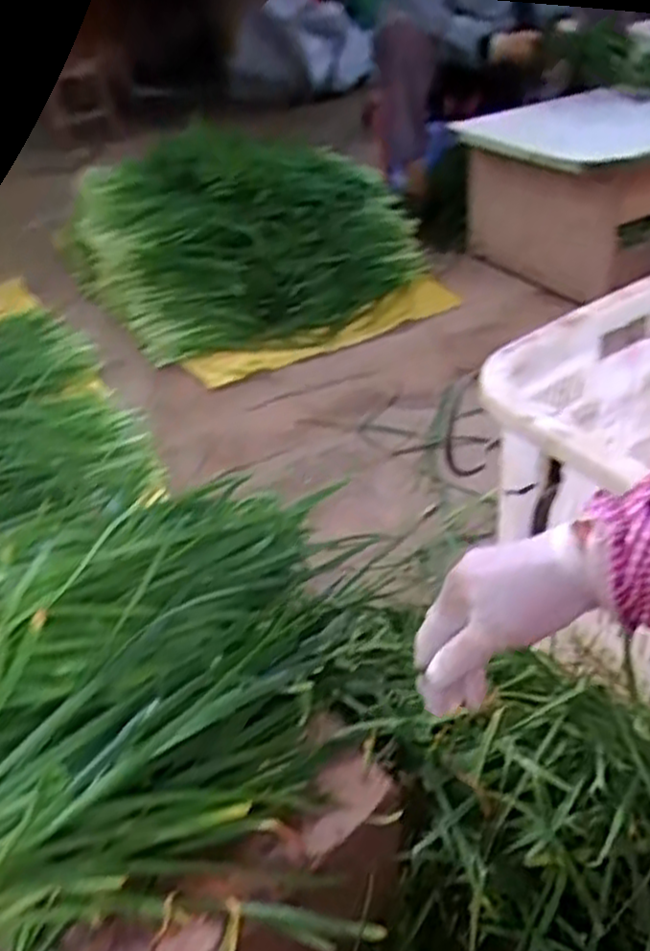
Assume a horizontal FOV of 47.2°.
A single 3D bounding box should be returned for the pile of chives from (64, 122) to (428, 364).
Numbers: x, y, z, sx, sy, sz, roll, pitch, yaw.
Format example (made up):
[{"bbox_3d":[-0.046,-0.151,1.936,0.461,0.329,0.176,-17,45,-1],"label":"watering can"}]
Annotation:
[{"bbox_3d":[-0.160,-0.496,1.487,0.617,0.268,0.508,-28,45,-27],"label":"pile of chives"}]

